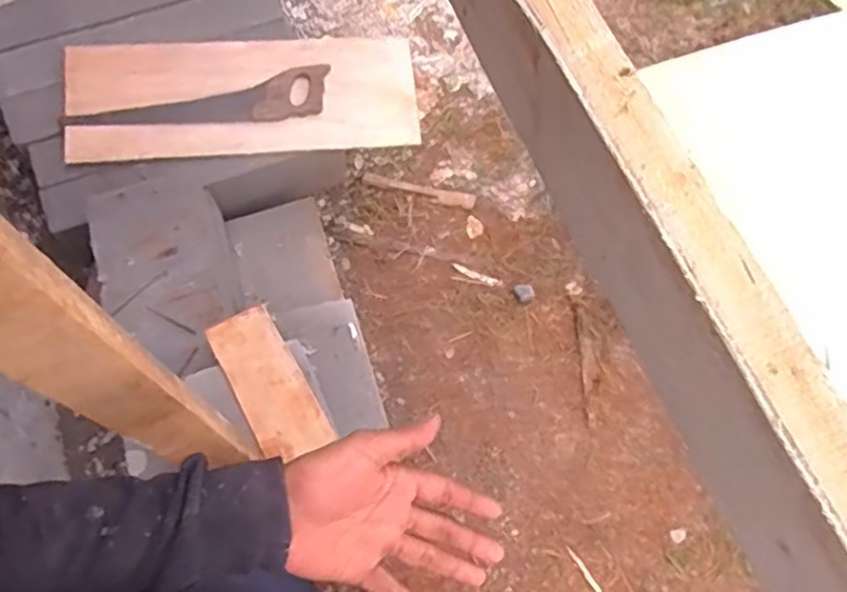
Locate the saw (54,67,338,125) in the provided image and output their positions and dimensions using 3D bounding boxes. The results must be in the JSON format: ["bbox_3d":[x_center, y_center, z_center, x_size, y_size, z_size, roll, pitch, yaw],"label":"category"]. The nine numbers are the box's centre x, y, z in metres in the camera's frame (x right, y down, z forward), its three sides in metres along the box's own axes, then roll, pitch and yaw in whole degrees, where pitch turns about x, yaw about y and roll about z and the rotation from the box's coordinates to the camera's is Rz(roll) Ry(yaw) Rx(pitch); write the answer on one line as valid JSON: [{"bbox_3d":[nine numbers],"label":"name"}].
[{"bbox_3d":[-0.440,-0.369,1.388,0.510,0.035,0.097,-13,69,-7],"label":"saw"}]

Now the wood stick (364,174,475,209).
[{"bbox_3d":[-0.012,-0.239,1.590,0.260,0.012,0.041,13,68,3],"label":"wood stick"}]

